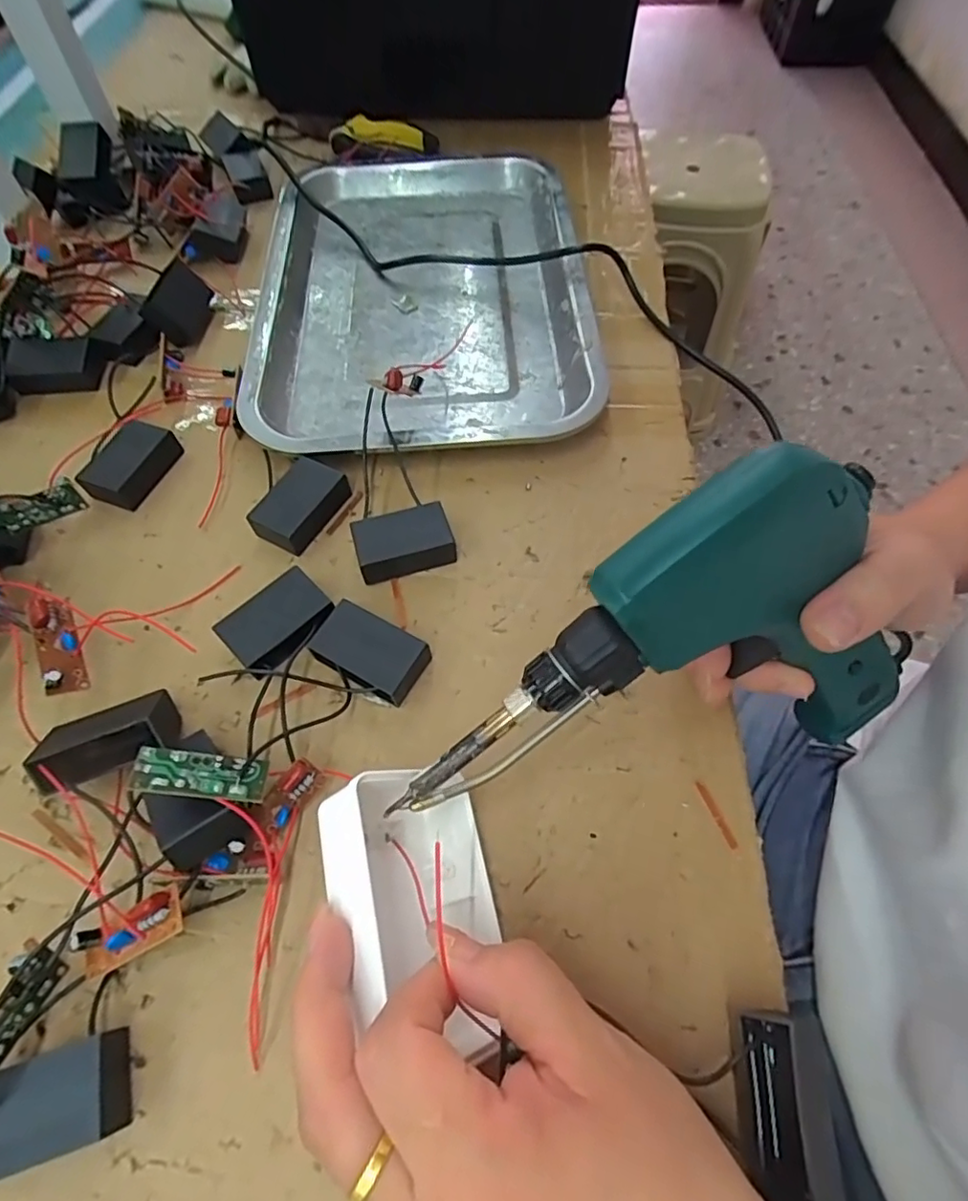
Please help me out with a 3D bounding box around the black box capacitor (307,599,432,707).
[{"bbox_3d":[-0.052,0.024,0.266,0.049,0.017,0.029,26,64,14],"label":"black box capacitor"}]

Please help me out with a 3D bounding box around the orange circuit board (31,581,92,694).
[{"bbox_3d":[-0.183,0.017,0.249,0.014,0.017,0.045,-19,76,-10],"label":"orange circuit board"}]

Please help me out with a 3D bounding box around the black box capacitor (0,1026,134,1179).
[{"bbox_3d":[-0.143,0.163,0.189,0.048,0.019,0.028,-16,62,-8],"label":"black box capacitor"}]

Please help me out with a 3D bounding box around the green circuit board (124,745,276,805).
[{"bbox_3d":[-0.102,0.063,0.212,0.045,0.004,0.016,12,60,-15],"label":"green circuit board"}]

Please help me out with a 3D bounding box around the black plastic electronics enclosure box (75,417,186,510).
[{"bbox_3d":[-0.195,-0.076,0.323,0.031,0.017,0.048,19,63,11],"label":"black plastic electronics enclosure box"}]

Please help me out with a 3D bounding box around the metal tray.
[{"bbox_3d":[-0.040,-0.211,0.385,0.205,0.028,0.295,-3,61,-1],"label":"metal tray"}]

